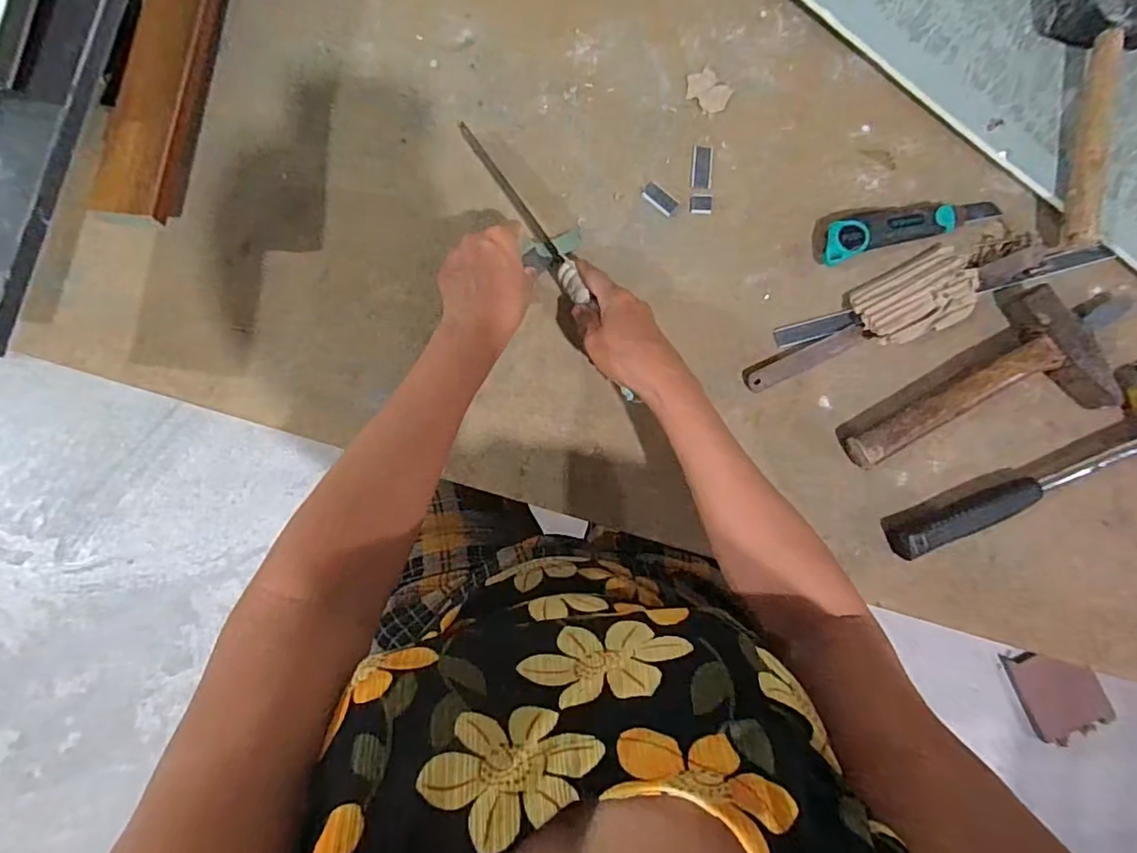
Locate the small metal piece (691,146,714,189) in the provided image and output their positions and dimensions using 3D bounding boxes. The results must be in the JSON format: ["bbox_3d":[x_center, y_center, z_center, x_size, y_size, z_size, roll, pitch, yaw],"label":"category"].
[{"bbox_3d":[0.129,-0.249,0.545,0.020,0.005,0.042,7,86,0],"label":"small metal piece"}]

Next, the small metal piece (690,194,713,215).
[{"bbox_3d":[0.126,-0.211,0.539,0.021,0.004,0.019,6,86,-1],"label":"small metal piece"}]

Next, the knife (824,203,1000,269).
[{"bbox_3d":[0.324,-0.191,0.528,0.177,0.022,0.033,-16,87,-2],"label":"knife"}]

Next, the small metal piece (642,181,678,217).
[{"bbox_3d":[0.087,-0.216,0.538,0.035,0.004,0.018,39,86,2],"label":"small metal piece"}]

